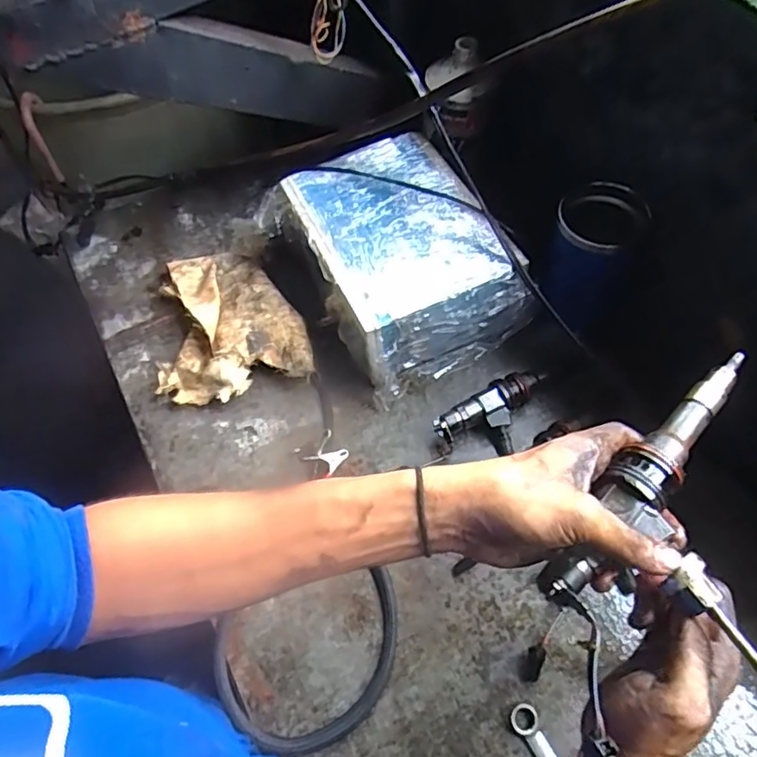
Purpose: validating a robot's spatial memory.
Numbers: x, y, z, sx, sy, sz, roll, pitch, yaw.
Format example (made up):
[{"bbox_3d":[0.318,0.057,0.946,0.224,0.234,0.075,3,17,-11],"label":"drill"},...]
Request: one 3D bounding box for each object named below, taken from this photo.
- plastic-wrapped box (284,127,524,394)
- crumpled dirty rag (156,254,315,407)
[{"bbox_3d":[0.023,-0.138,0.683,0.195,0.119,0.269,-26,62,-10],"label":"plastic-wrapped box"},{"bbox_3d":[-0.189,-0.077,0.705,0.183,0.045,0.224,-15,61,-4],"label":"crumpled dirty rag"}]

